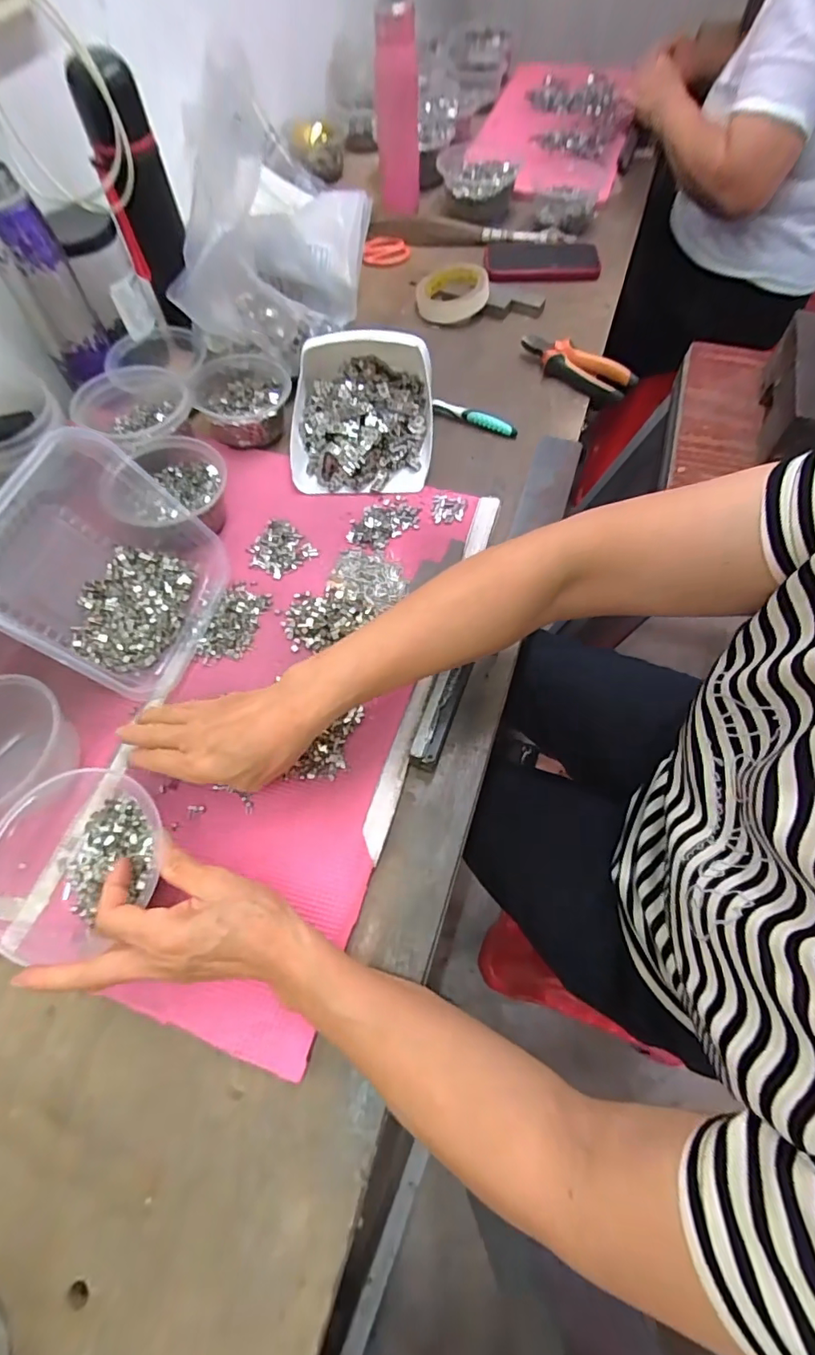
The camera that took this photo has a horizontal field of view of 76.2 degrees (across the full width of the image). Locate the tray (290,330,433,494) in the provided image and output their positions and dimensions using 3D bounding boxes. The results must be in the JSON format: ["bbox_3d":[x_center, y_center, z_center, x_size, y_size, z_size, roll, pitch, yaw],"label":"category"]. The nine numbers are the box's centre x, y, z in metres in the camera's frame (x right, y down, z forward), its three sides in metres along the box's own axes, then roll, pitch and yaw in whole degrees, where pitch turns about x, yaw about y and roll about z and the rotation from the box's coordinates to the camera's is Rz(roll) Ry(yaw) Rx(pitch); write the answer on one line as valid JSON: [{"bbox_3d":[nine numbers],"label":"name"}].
[{"bbox_3d":[-0.051,-0.295,0.569,0.155,0.074,0.172,1,64,3],"label":"tray"}]

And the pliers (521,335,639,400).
[{"bbox_3d":[0.212,-0.391,0.653,0.144,0.026,0.049,32,68,17],"label":"pliers"}]

